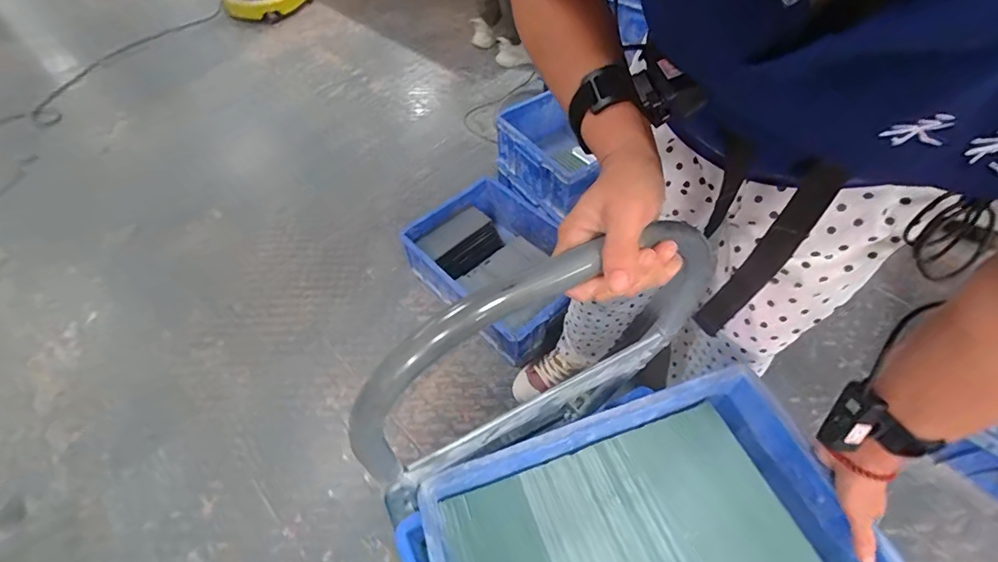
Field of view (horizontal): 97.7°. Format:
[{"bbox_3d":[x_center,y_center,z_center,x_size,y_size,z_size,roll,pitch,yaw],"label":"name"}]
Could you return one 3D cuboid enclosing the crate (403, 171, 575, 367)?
[{"bbox_3d":[0.010,-0.056,1.228,0.352,0.150,0.477,-37,60,-25],"label":"crate"}]

